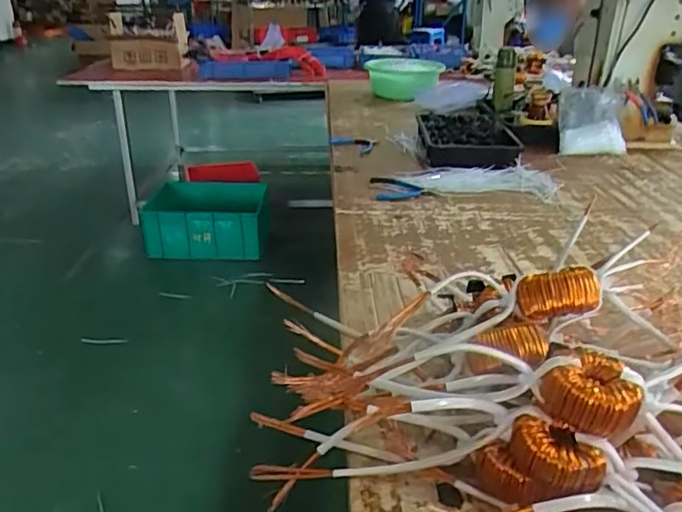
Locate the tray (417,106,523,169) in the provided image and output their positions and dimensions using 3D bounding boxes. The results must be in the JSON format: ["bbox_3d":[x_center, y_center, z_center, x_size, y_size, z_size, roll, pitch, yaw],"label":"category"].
[{"bbox_3d":[0.355,-0.328,1.635,0.250,0.071,0.388,2,26,1],"label":"tray"}]

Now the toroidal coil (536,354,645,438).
[{"bbox_3d":[0.220,0.121,0.507,0.064,0.051,0.063,0,26,0],"label":"toroidal coil"}]

